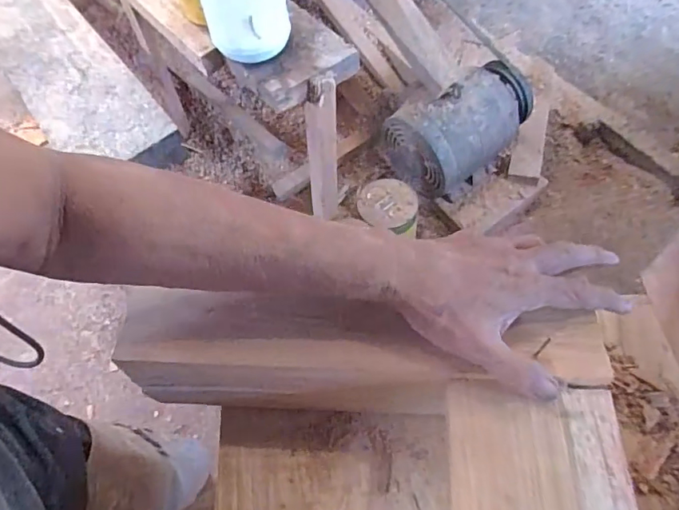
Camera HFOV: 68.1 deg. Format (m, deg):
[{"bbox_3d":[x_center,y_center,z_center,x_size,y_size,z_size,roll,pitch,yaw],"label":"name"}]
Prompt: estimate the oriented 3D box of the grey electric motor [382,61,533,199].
[{"bbox_3d":[0.344,-0.379,1.422,0.390,0.253,0.273,-34,61,-16],"label":"grey electric motor"}]

